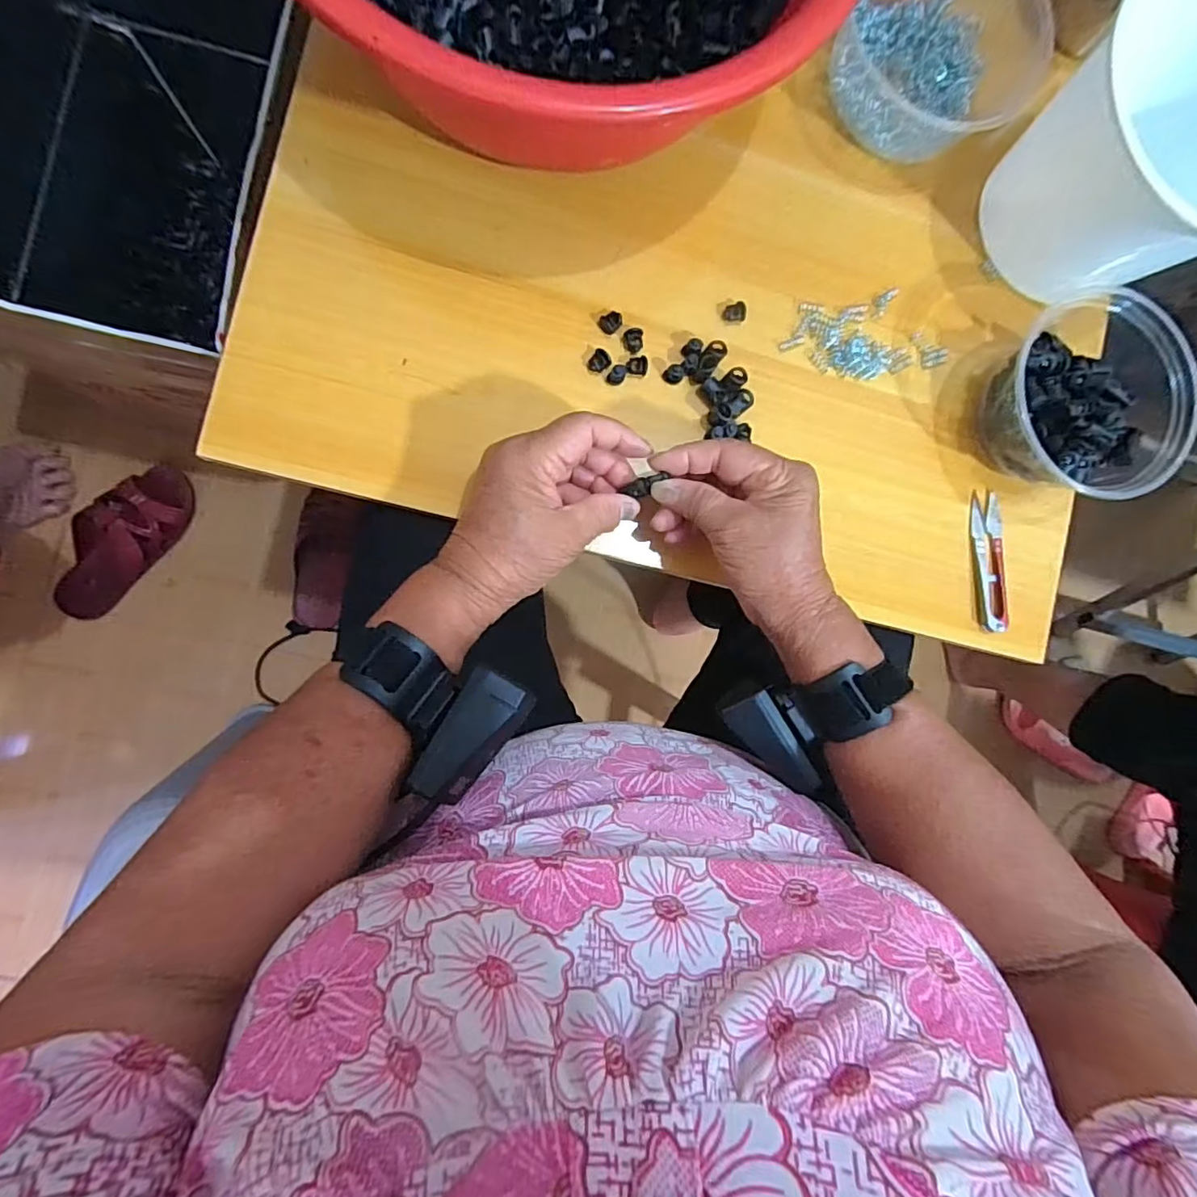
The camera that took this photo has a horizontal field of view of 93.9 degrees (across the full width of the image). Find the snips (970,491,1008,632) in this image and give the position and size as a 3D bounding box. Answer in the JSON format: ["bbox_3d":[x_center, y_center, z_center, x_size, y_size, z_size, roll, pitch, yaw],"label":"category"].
[{"bbox_3d":[0.290,-0.026,0.411,0.026,0.011,0.099,0,89,-9],"label":"snips"}]

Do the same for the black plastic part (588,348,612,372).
[{"bbox_3d":[0.001,-0.157,0.371,0.013,0.007,0.014,32,84,-7],"label":"black plastic part"}]

